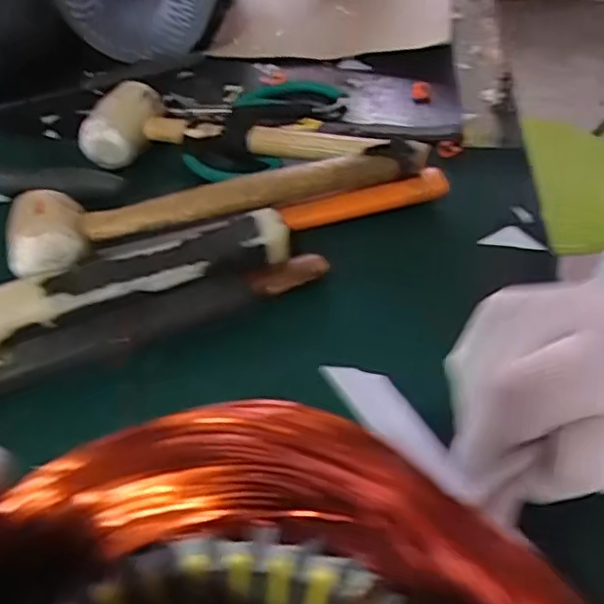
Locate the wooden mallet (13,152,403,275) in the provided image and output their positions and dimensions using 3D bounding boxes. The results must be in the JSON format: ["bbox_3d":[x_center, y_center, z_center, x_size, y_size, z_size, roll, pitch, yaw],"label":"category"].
[{"bbox_3d":[-0.053,-0.066,0.391,0.254,0.042,0.056,-17,49,-12],"label":"wooden mallet"}]

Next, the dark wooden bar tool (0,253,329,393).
[{"bbox_3d":[-0.095,0.012,0.342,0.225,0.018,0.027,-17,49,-12],"label":"dark wooden bar tool"}]

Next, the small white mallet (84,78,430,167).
[{"bbox_3d":[-0.046,-0.123,0.450,0.233,0.038,0.075,10,49,12],"label":"small white mallet"}]

